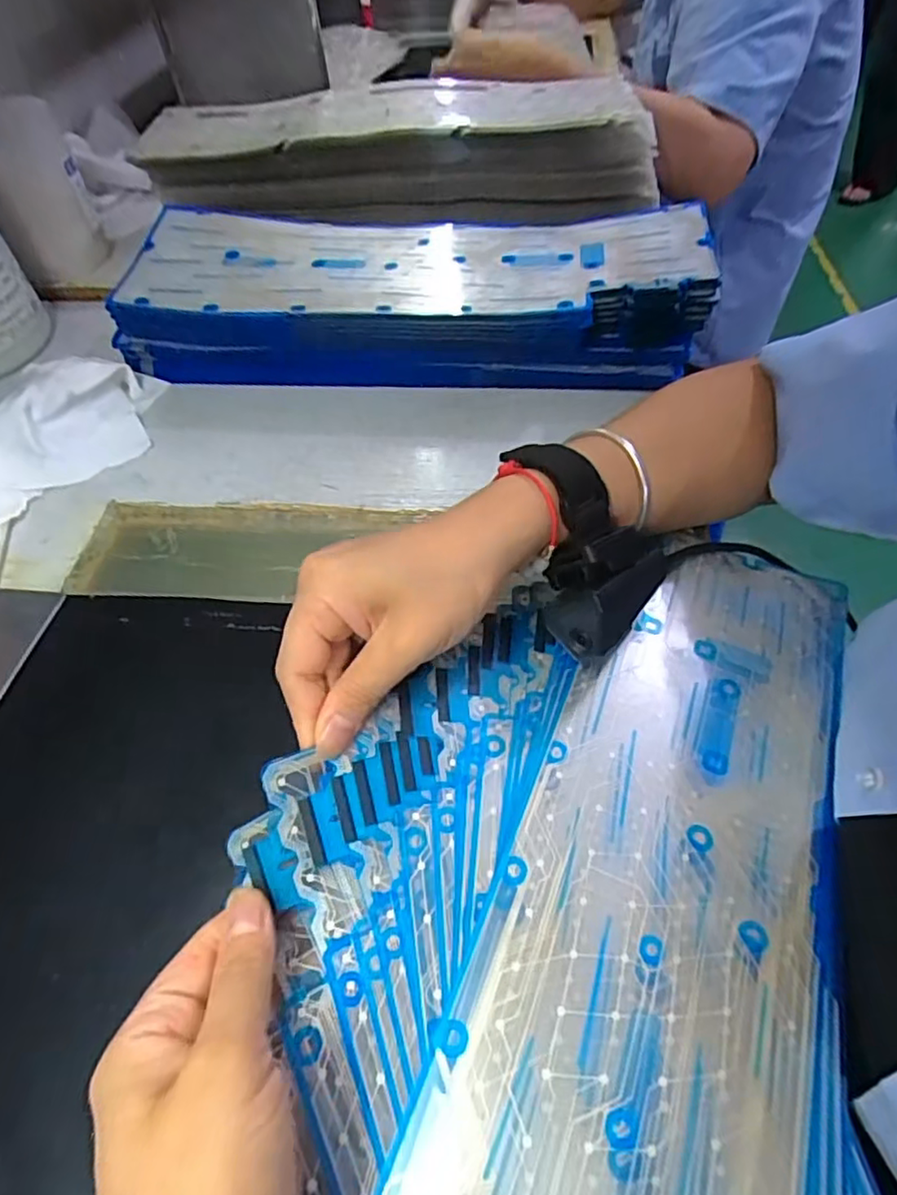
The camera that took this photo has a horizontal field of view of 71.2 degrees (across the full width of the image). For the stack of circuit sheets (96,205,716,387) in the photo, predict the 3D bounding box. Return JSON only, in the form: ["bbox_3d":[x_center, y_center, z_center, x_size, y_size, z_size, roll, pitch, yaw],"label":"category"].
[{"bbox_3d":[-0.029,-0.222,0.470,0.409,0.077,0.132,2,53,7],"label":"stack of circuit sheets"}]

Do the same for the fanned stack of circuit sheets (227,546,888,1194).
[{"bbox_3d":[0.049,0.136,0.222,0.254,0.044,0.418,3,53,7],"label":"fanned stack of circuit sheets"}]

